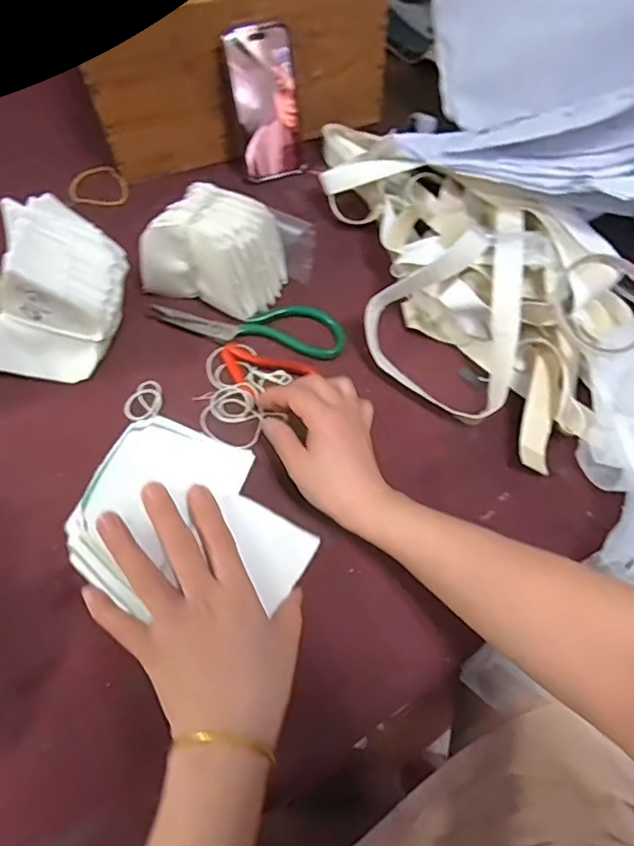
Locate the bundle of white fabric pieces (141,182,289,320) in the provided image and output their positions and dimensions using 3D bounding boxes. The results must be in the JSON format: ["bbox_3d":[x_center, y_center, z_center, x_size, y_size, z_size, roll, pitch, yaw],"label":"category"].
[{"bbox_3d":[-0.099,-0.164,0.539,0.120,0.087,0.081,21,61,13],"label":"bundle of white fabric pieces"}]

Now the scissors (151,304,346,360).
[{"bbox_3d":[-0.068,-0.098,0.540,0.191,0.016,0.045,11,59,8],"label":"scissors"}]

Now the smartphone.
[{"bbox_3d":[-0.055,-0.347,0.616,0.069,0.149,0.006,-17,43,-8],"label":"smartphone"}]

